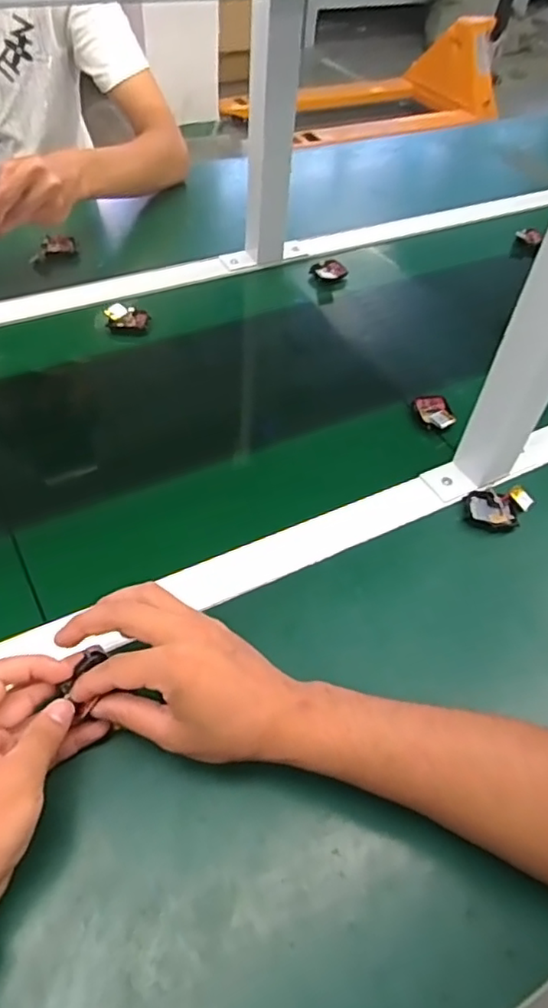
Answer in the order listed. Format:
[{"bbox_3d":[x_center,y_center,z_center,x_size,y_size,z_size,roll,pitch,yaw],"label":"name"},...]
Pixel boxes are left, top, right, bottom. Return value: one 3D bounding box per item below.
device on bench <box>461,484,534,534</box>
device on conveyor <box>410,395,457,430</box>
[{"bbox_3d":[0.205,0.004,0.549,0.059,0.019,0.041,-3,50,-8],"label":"device on bench"},{"bbox_3d":[0.168,-0.095,0.637,0.034,0.010,0.056,-12,43,2],"label":"device on conveyor"}]

